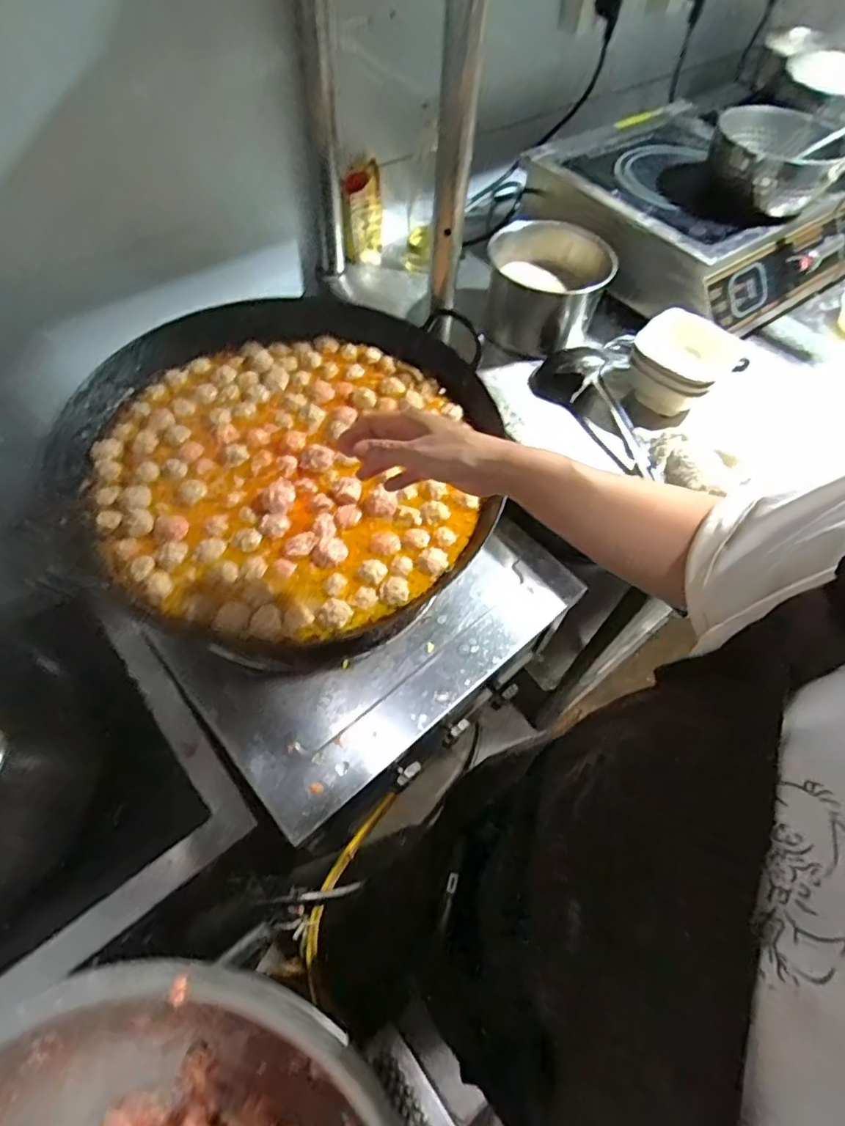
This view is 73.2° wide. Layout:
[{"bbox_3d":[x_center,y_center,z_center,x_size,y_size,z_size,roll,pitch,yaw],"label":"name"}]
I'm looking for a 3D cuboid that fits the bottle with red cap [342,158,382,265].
[{"bbox_3d":[-0.093,-0.543,0.893,0.057,0.136,0.053,2,58,-3],"label":"bottle with red cap"}]

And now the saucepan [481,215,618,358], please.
[{"bbox_3d":[0.177,-0.390,0.826,0.167,0.124,0.144,6,58,0],"label":"saucepan"}]

